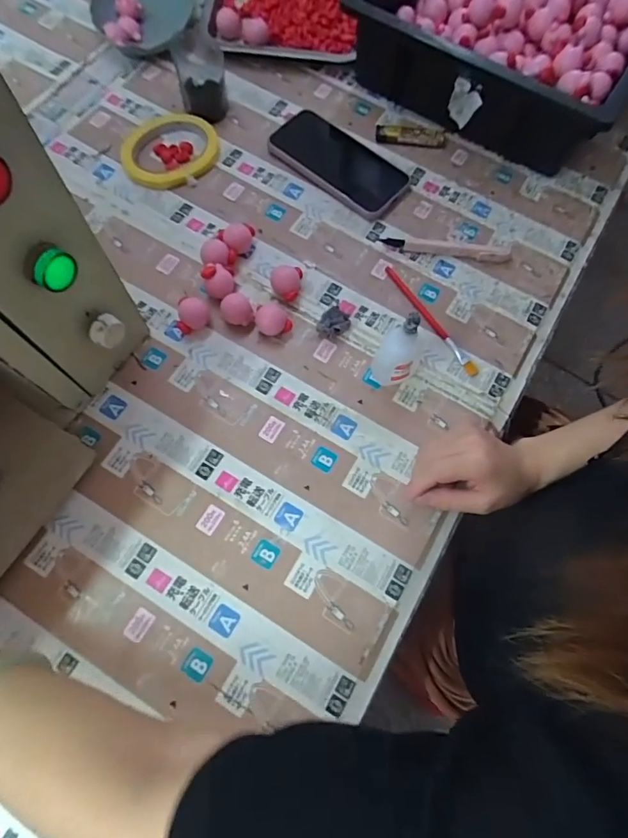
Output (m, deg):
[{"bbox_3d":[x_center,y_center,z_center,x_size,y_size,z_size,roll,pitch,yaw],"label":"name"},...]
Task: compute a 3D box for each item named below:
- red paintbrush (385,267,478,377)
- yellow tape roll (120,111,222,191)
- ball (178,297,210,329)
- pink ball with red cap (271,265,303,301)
[{"bbox_3d":[0.116,-0.101,0.452,0.015,0.007,0.141,-31,74,-11],"label":"red paintbrush"},{"bbox_3d":[-0.160,-0.300,0.504,0.103,0.013,0.103,0,70,-1],"label":"yellow tape roll"},{"bbox_3d":[-0.114,-0.099,0.432,0.028,0.022,0.024,-27,73,-10],"label":"ball"},{"bbox_3d":[-0.027,-0.133,0.449,0.029,0.025,0.026,1,70,-1],"label":"pink ball with red cap"}]

